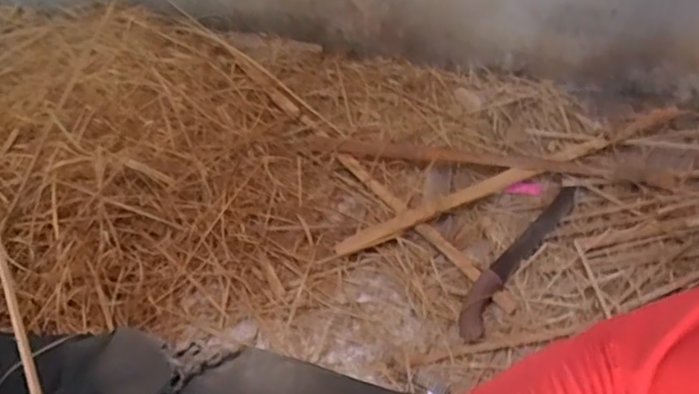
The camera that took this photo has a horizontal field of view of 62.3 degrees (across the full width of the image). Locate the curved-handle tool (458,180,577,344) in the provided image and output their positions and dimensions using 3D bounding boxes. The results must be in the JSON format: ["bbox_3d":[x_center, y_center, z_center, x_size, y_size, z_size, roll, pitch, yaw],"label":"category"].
[{"bbox_3d":[0.305,0.092,1.023,0.054,0.028,0.406,34,56,20],"label":"curved-handle tool"}]

